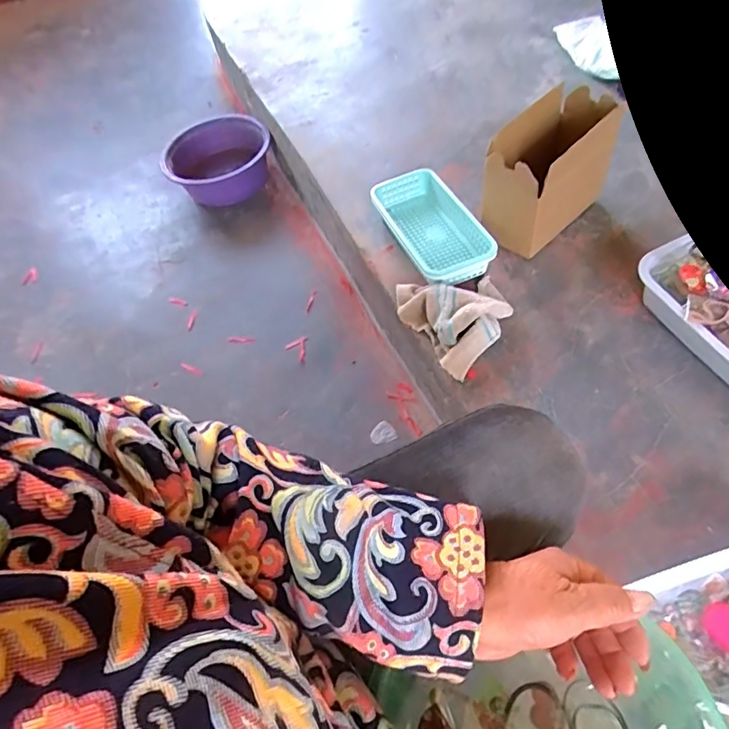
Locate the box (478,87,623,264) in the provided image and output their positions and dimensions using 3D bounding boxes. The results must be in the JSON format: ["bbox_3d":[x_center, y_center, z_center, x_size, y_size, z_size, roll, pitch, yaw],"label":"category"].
[{"bbox_3d":[0.289,-0.302,0.770,0.121,0.180,0.201,38,66,24],"label":"box"}]

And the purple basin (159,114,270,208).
[{"bbox_3d":[-0.369,-0.505,1.245,0.266,0.141,0.245,-24,59,-12],"label":"purple basin"}]

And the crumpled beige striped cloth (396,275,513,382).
[{"bbox_3d":[0.150,-0.092,0.747,0.158,0.055,0.184,-27,59,-14],"label":"crumpled beige striped cloth"}]

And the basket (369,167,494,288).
[{"bbox_3d":[0.119,-0.239,0.837,0.141,0.060,0.255,-20,58,-10],"label":"basket"}]

